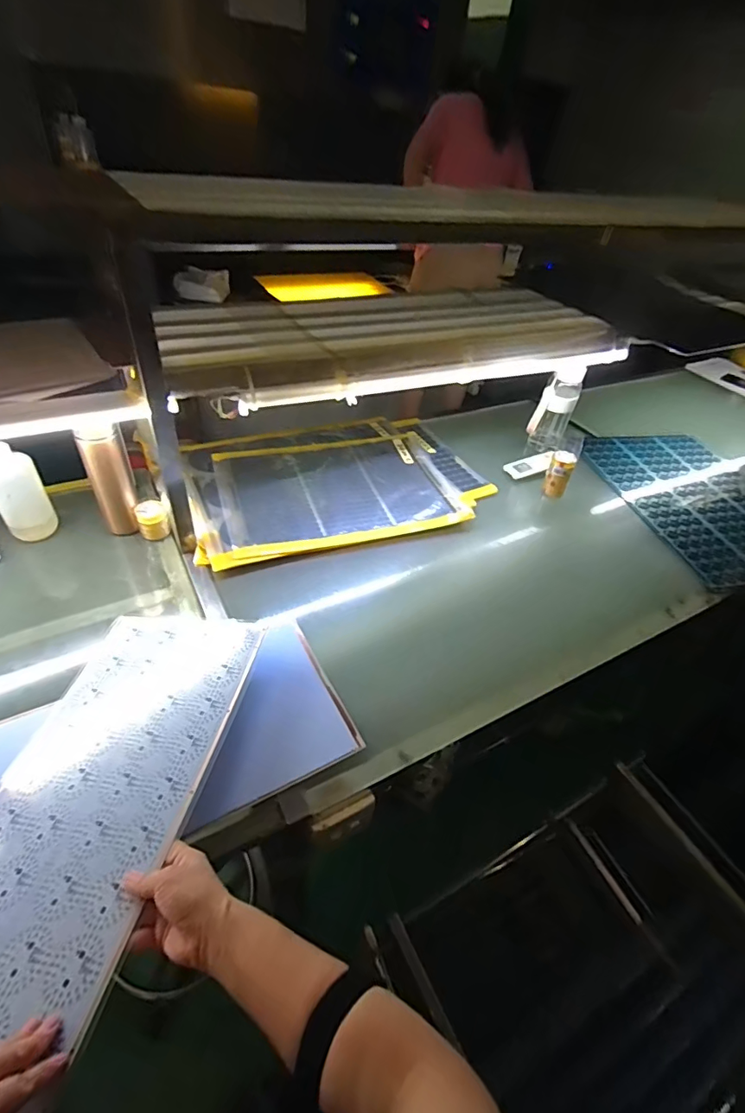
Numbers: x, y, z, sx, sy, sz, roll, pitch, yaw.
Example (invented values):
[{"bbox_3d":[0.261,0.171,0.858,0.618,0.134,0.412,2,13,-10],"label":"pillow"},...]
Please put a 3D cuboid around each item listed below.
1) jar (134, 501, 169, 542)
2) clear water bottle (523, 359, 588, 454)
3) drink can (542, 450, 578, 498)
[{"bbox_3d":[-0.388,-0.063,0.873,0.050,0.054,0.054,4,43,-4],"label":"jar"},{"bbox_3d":[0.441,-0.356,1.192,0.088,0.219,0.068,23,45,15],"label":"clear water bottle"},{"bbox_3d":[0.413,-0.178,1.098,0.052,0.100,0.052,23,45,16],"label":"drink can"}]

